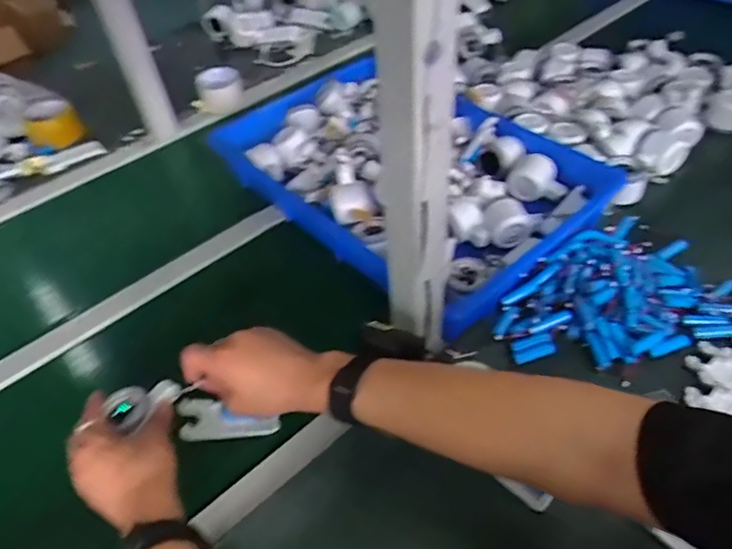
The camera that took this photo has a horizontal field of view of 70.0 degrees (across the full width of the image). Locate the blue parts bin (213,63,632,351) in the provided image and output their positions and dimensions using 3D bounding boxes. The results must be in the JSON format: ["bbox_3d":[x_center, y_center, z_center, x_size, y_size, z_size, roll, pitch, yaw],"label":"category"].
[{"bbox_3d":[0.050,-0.174,0.802,0.373,0.088,0.549,-37,54,-24],"label":"blue parts bin"}]

